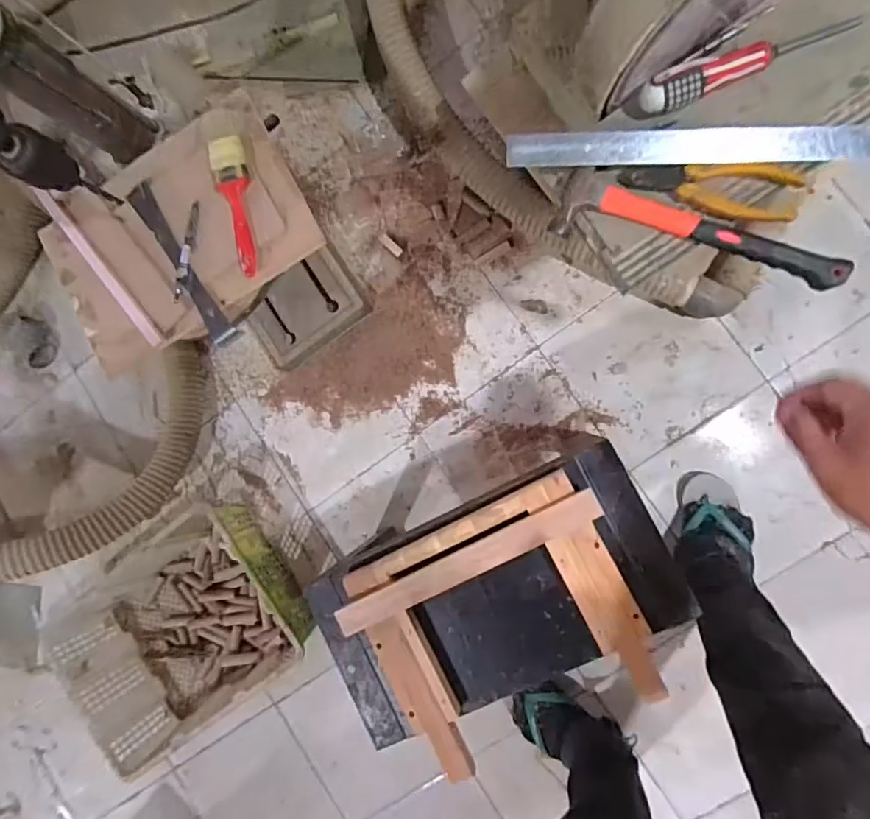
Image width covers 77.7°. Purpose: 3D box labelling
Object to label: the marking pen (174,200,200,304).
[{"bbox_3d":[-0.338,-0.214,0.737,0.017,0.014,0.135,9,91,10],"label":"marking pen"}]

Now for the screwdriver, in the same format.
[{"bbox_3d":[0.289,-0.318,0.496,0.194,0.030,0.026,-20,86,10],"label":"screwdriver"}]

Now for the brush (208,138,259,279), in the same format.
[{"bbox_3d":[-0.262,-0.271,0.726,0.045,0.027,0.179,-12,87,11],"label":"brush"}]

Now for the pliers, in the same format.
[{"bbox_3d":[0.260,-0.207,0.515,0.162,0.022,0.048,4,90,11],"label":"pliers"}]

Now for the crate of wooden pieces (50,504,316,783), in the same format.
[{"bbox_3d":[-0.556,0.452,1.141,0.455,0.174,0.410,-37,84,8],"label":"crate of wooden pieces"}]

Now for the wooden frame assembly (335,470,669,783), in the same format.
[{"bbox_3d":[0.088,0.289,0.710,0.354,0.042,0.300,-28,84,9],"label":"wooden frame assembly"}]

